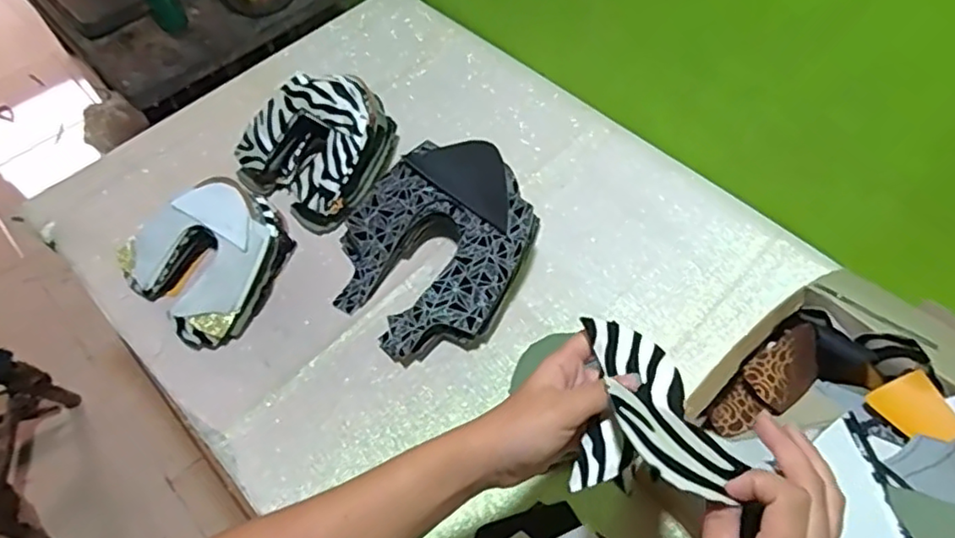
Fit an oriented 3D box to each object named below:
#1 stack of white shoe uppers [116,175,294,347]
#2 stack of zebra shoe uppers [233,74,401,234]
[{"bbox_3d":[-0.290,-0.017,0.690,0.163,0.074,0.167,35,65,23],"label":"stack of white shoe uppers"},{"bbox_3d":[-0.186,-0.152,0.757,0.182,0.092,0.172,30,63,21],"label":"stack of zebra shoe uppers"}]

